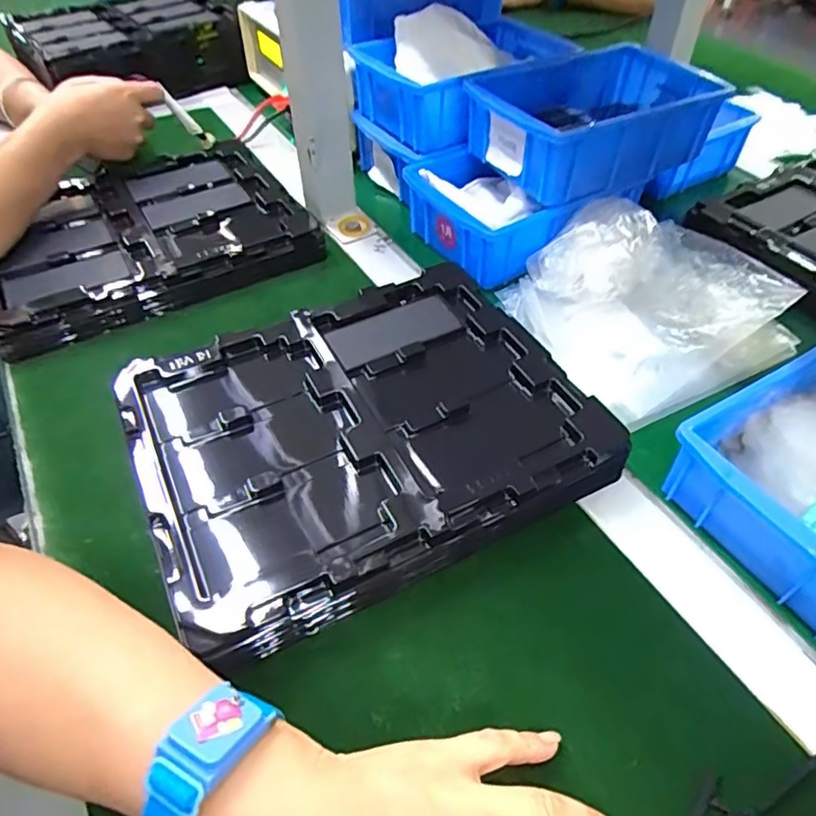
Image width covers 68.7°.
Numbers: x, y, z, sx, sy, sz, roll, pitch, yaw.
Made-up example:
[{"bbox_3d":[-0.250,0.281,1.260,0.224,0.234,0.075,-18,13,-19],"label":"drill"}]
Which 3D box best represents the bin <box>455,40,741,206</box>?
[{"bbox_3d":[0.160,-0.256,0.529,0.196,0.061,0.128,-22,52,-18],"label":"bin"}]

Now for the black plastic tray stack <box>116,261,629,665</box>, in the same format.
[{"bbox_3d":[-0.031,0.014,0.397,0.271,0.041,0.215,-23,53,-17],"label":"black plastic tray stack"}]

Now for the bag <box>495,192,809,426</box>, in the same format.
[{"bbox_3d":[0.201,-0.096,0.481,0.220,0.066,0.178,-25,54,-18],"label":"bag"}]

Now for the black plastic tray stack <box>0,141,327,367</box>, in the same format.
[{"bbox_3d":[-0.254,-0.168,0.574,0.283,0.037,0.224,-26,54,-19],"label":"black plastic tray stack"}]

